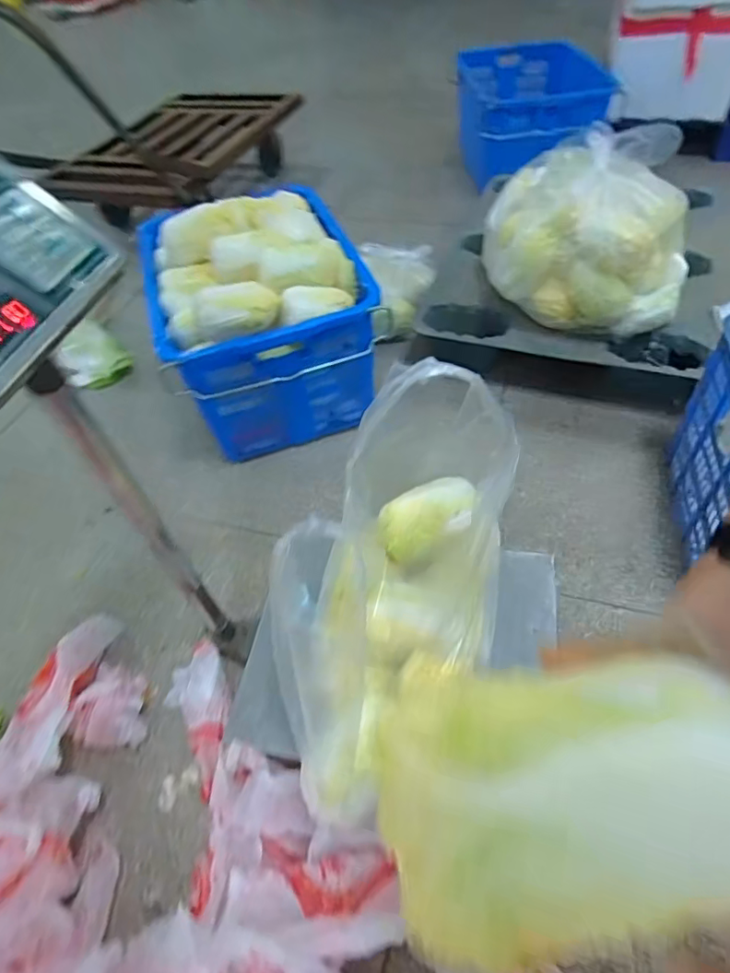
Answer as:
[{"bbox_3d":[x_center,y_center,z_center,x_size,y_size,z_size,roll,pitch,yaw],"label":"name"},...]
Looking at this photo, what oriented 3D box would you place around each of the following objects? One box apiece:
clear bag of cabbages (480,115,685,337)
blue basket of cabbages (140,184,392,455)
[{"bbox_3d":[0.529,-0.603,1.306,0.465,0.301,0.351,6,52,11],"label":"clear bag of cabbages"},{"bbox_3d":[-0.262,-0.444,1.353,0.462,0.415,0.596,-18,52,-8],"label":"blue basket of cabbages"}]

